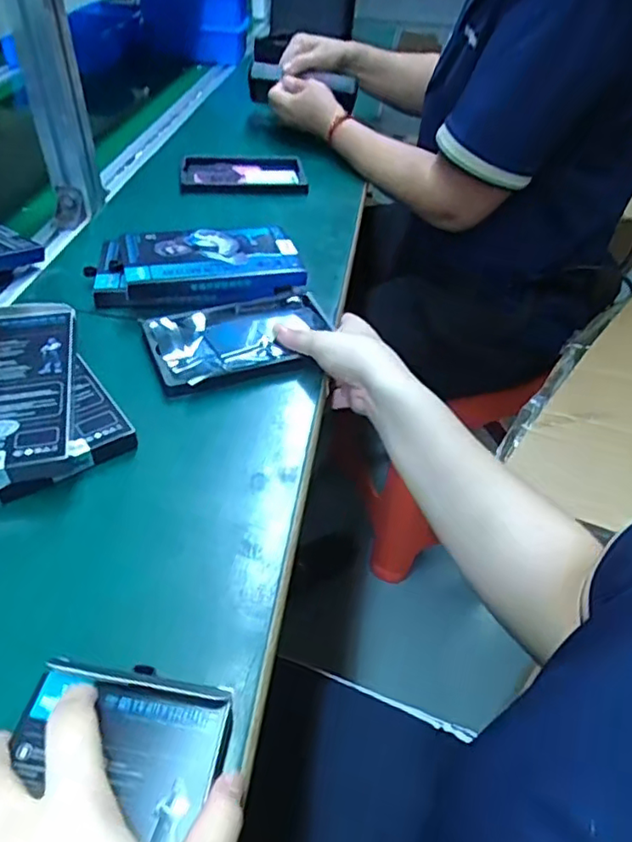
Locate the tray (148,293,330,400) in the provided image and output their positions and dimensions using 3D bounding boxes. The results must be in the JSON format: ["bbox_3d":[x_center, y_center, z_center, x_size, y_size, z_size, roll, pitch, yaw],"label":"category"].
[{"bbox_3d":[-0.063,-0.072,0.517,0.159,0.022,0.101,-15,47,-19],"label":"tray"}]

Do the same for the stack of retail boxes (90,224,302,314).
[{"bbox_3d":[-0.117,-0.153,0.586,0.195,0.040,0.106,-10,45,-14],"label":"stack of retail boxes"}]

